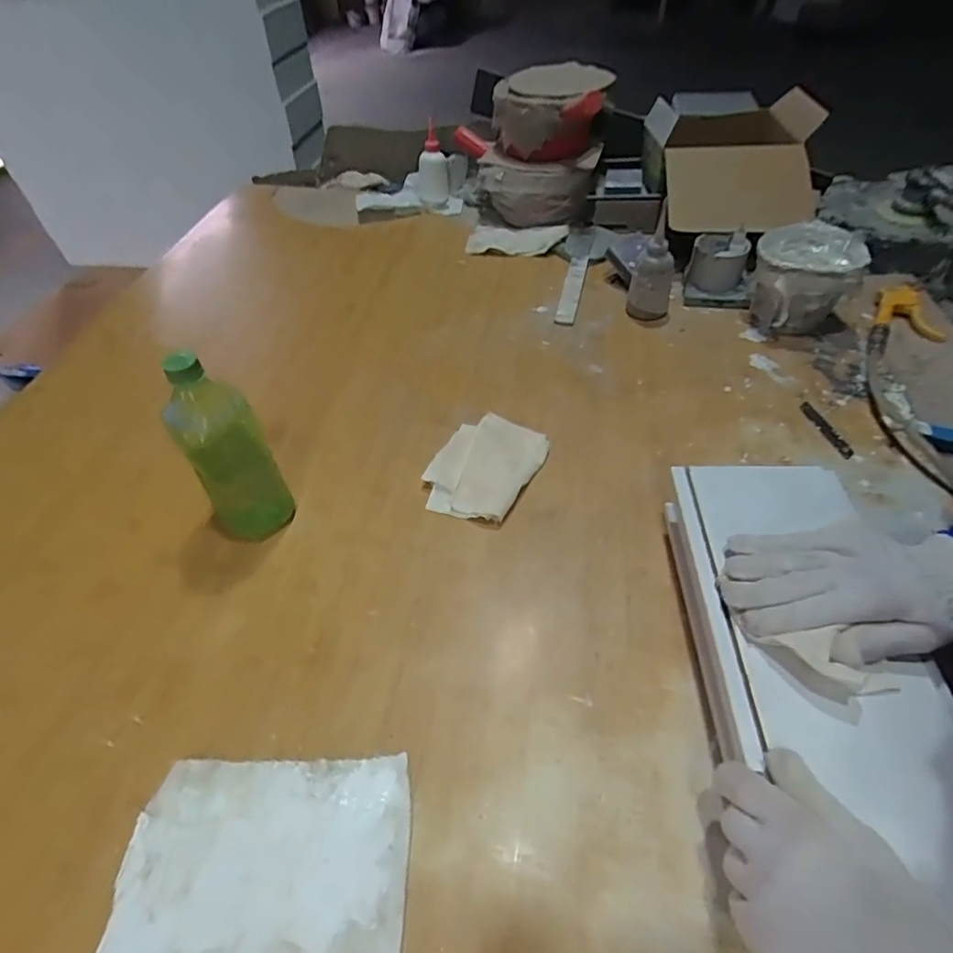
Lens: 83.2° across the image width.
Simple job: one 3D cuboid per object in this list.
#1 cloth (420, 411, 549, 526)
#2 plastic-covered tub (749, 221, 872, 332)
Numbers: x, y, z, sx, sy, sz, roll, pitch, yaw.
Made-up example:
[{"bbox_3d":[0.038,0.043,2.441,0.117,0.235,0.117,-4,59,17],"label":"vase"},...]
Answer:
[{"bbox_3d":[0.011,-0.014,0.647,0.115,0.013,0.156,19,52,18],"label":"cloth"},{"bbox_3d":[0.458,-0.269,0.768,0.124,0.132,0.116,-1,48,1],"label":"plastic-covered tub"}]

